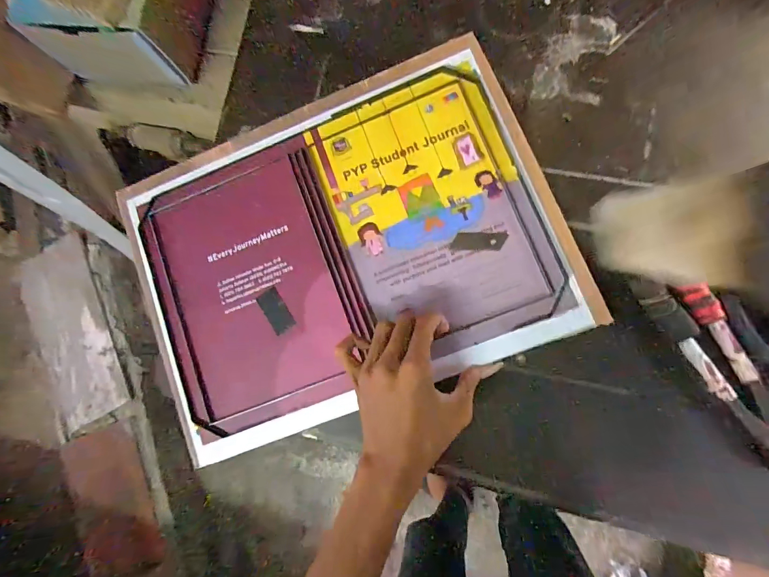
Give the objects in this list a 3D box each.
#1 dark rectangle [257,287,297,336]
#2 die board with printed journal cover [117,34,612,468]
[{"bbox_3d":[-0.111,0.023,0.379,0.024,0.006,0.044,-30,79,1],"label":"dark rectangle"},{"bbox_3d":[-0.045,-0.041,0.375,0.414,0.022,0.311,-21,82,2],"label":"die board with printed journal cover"}]

